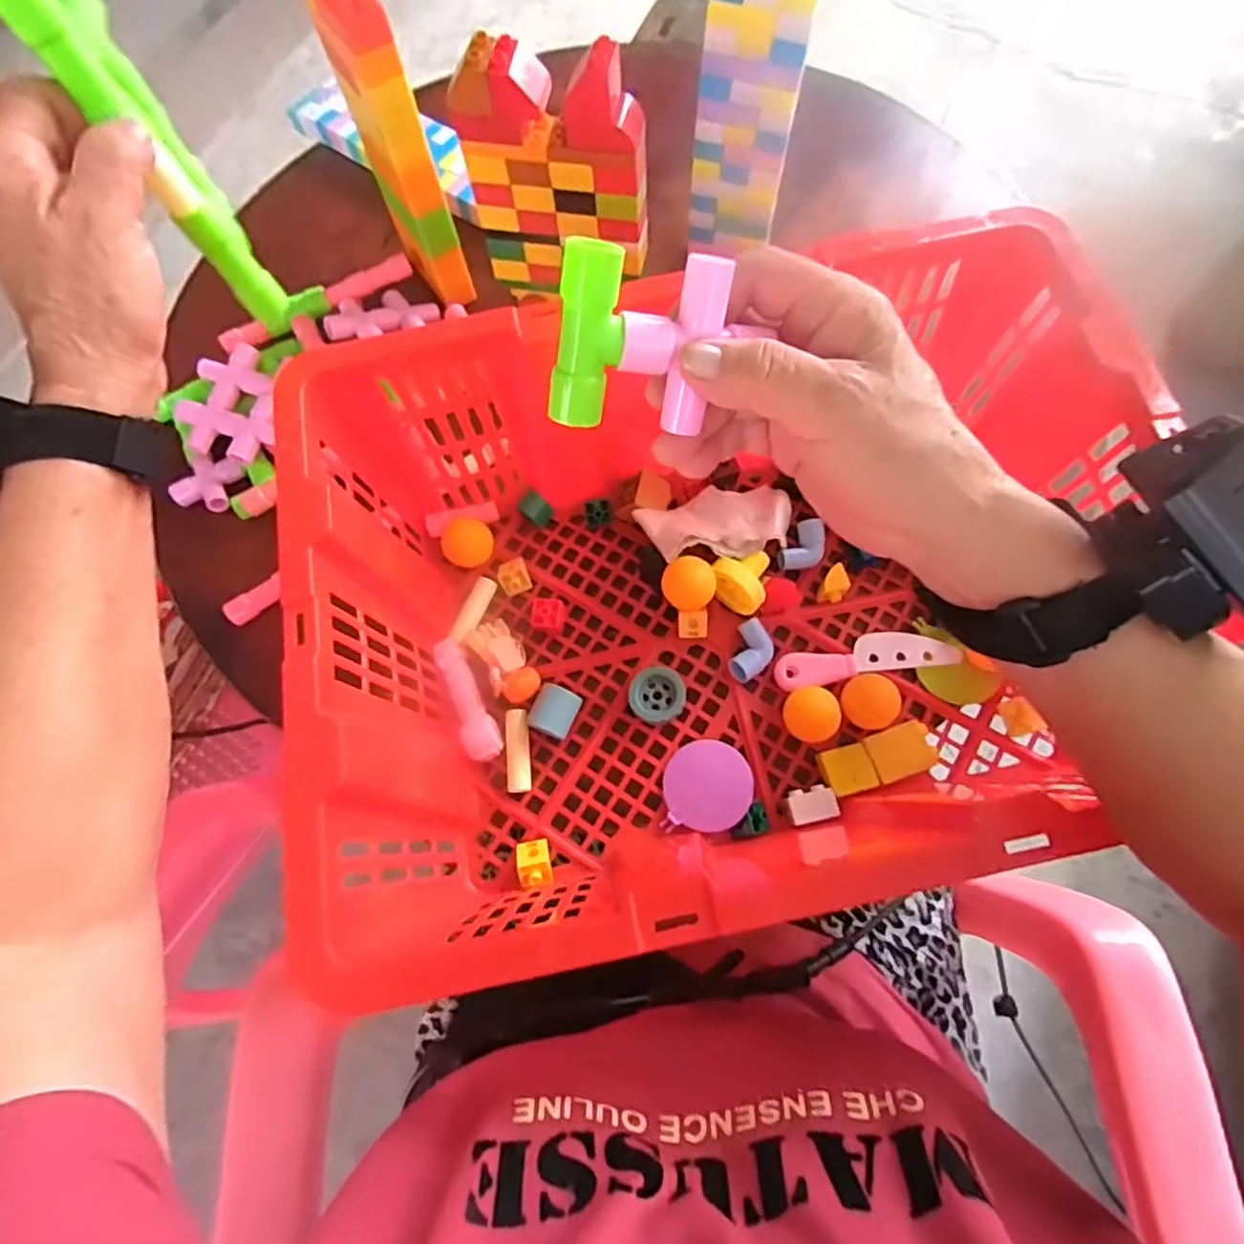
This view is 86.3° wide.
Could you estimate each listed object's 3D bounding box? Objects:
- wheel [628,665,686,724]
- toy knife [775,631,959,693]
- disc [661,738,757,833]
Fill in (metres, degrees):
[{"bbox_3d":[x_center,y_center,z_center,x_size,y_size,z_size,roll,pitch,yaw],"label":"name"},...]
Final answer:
[{"bbox_3d":[0.024,0.050,0.455,0.038,0.010,0.037,-1,70,2],"label":"wheel"},{"bbox_3d":[0.167,0.024,0.459,0.121,0.009,0.030,-9,70,-1],"label":"toy knife"},{"bbox_3d":[0.056,0.107,0.436,0.057,0.004,0.058,-6,68,14],"label":"disc"}]

